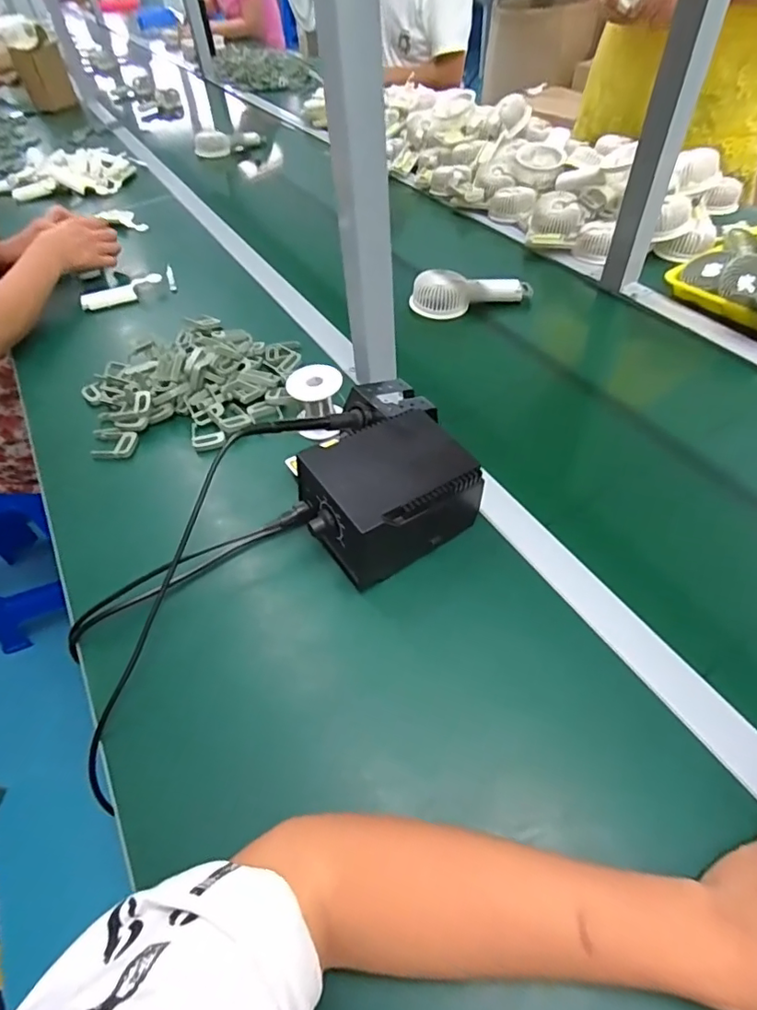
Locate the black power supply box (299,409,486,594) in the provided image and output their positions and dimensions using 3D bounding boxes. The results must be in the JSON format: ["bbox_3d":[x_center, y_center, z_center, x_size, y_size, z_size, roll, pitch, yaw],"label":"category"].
[{"bbox_3d":[0.010,-0.010,0.500,0.155,0.088,0.114,-30,54,-19],"label":"black power supply box"}]

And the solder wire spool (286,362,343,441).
[{"bbox_3d":[-0.074,-0.124,0.626,0.060,0.065,0.064,-3,50,3],"label":"solder wire spool"}]

